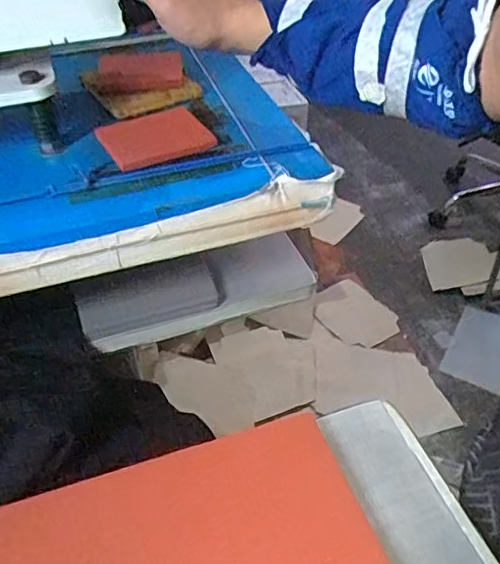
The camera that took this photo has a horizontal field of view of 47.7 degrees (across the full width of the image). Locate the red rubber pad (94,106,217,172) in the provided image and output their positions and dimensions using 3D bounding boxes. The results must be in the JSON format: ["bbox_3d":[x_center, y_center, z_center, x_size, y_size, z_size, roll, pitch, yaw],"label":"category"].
[{"bbox_3d":[-0.087,-0.135,0.520,0.093,0.009,0.092,-20,45,-19],"label":"red rubber pad"}]

